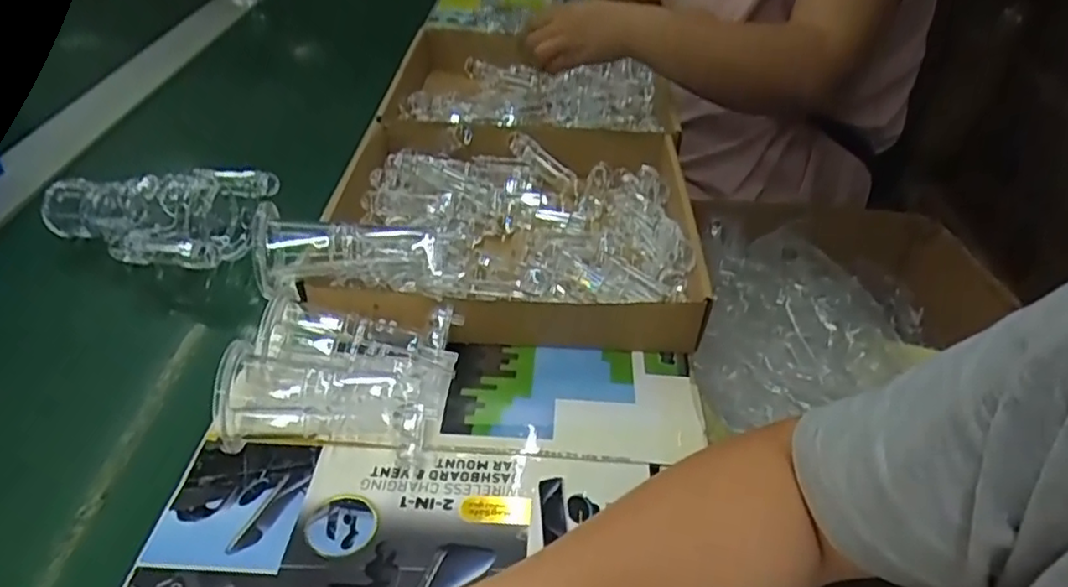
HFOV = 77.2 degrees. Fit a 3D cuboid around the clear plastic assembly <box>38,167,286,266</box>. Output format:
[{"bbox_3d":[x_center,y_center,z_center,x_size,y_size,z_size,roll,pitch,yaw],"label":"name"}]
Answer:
[{"bbox_3d":[-0.351,-0.076,0.608,0.190,0.051,0.116,6,40,6],"label":"clear plastic assembly"}]

